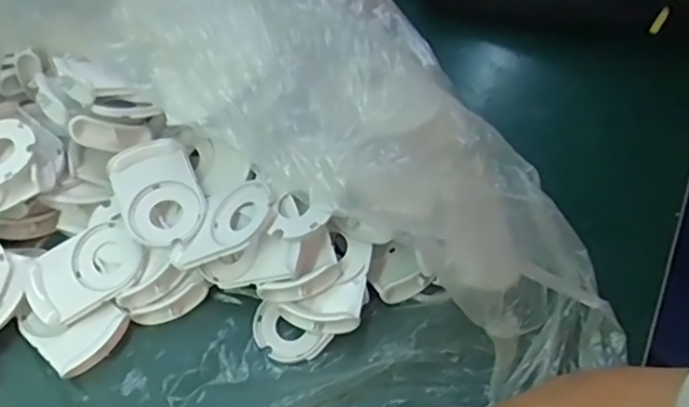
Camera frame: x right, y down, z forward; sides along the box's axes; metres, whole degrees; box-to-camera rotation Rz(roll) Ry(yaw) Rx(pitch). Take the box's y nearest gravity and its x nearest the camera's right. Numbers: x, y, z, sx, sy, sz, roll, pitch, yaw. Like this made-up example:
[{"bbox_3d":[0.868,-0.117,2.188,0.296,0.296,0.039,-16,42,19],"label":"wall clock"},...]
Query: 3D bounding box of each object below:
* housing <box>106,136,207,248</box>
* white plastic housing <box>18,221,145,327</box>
[{"bbox_3d":[-0.134,-0.007,0.436,0.058,0.012,0.082,-28,72,-12],"label":"housing"},{"bbox_3d":[-0.186,0.047,0.429,0.083,0.018,0.055,-29,58,-16],"label":"white plastic housing"}]

